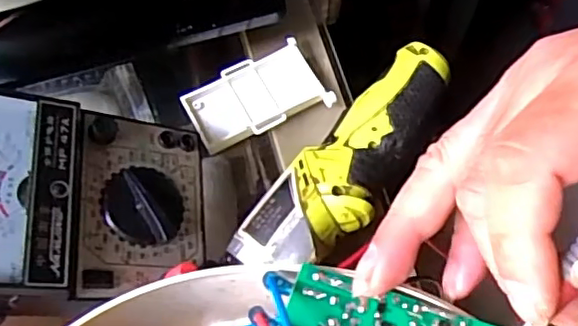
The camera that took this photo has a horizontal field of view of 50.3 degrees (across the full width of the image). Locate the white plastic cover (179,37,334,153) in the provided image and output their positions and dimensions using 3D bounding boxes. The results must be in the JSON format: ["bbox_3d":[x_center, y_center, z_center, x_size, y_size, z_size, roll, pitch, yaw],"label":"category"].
[{"bbox_3d":[-0.023,-0.046,0.426,0.091,0.009,0.053,-24,67,-10],"label":"white plastic cover"}]

